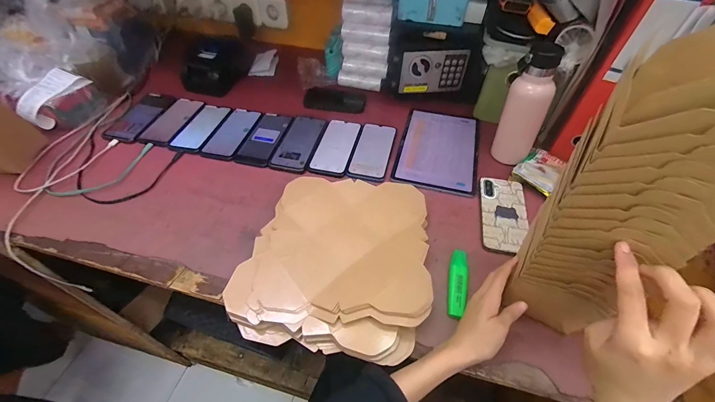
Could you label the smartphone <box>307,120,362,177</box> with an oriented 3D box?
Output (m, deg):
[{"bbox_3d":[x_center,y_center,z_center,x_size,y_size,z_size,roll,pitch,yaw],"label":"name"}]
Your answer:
[{"bbox_3d":[-0.044,-0.123,0.655,0.076,0.007,0.171,12,51,8],"label":"smartphone"}]

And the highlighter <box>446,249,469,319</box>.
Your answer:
[{"bbox_3d":[0.150,0.122,0.454,0.029,0.015,0.105,13,51,9],"label":"highlighter"}]

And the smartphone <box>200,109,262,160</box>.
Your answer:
[{"bbox_3d":[-0.274,-0.150,0.674,0.075,0.012,0.160,10,51,7],"label":"smartphone"}]

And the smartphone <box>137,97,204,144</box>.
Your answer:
[{"bbox_3d":[-0.422,-0.187,0.695,0.075,0.014,0.154,13,51,9],"label":"smartphone"}]

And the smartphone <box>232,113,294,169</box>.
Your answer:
[{"bbox_3d":[-0.202,-0.141,0.671,0.075,0.008,0.171,10,51,7],"label":"smartphone"}]

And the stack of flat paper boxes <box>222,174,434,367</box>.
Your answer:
[{"bbox_3d":[-0.027,0.076,0.473,0.263,0.035,0.279,9,51,6],"label":"stack of flat paper boxes"}]

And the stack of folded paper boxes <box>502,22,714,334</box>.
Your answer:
[{"bbox_3d":[0.225,0.026,0.269,0.116,0.321,0.035,30,53,25],"label":"stack of folded paper boxes"}]

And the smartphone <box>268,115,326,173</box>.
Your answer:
[{"bbox_3d":[-0.123,-0.132,0.661,0.077,0.007,0.176,11,51,7],"label":"smartphone"}]

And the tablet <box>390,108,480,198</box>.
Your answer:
[{"bbox_3d":[0.174,-0.116,0.651,0.160,0.015,0.244,14,51,10],"label":"tablet"}]

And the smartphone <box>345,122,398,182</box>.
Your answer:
[{"bbox_3d":[0.035,-0.109,0.651,0.078,0.015,0.168,12,51,9],"label":"smartphone"}]

